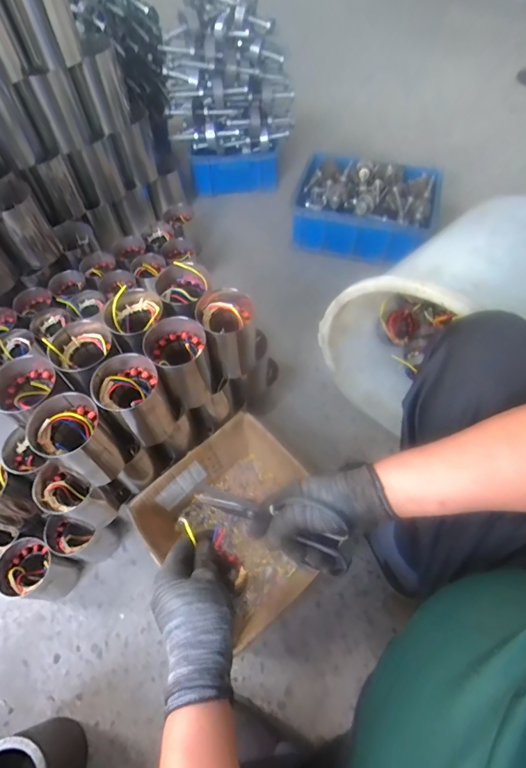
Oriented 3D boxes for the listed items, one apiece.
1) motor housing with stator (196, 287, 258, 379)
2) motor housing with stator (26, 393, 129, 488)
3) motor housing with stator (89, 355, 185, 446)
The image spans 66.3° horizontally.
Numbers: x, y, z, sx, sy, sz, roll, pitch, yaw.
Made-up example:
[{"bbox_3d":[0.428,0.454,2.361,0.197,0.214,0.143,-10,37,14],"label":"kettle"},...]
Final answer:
[{"bbox_3d":[-0.056,-0.083,0.696,0.091,0.151,0.088,-1,60,1],"label":"motor housing with stator"},{"bbox_3d":[-0.264,0.084,0.587,0.084,0.128,0.090,36,67,20],"label":"motor housing with stator"},{"bbox_3d":[-0.198,0.031,0.634,0.090,0.138,0.092,23,63,14],"label":"motor housing with stator"}]

